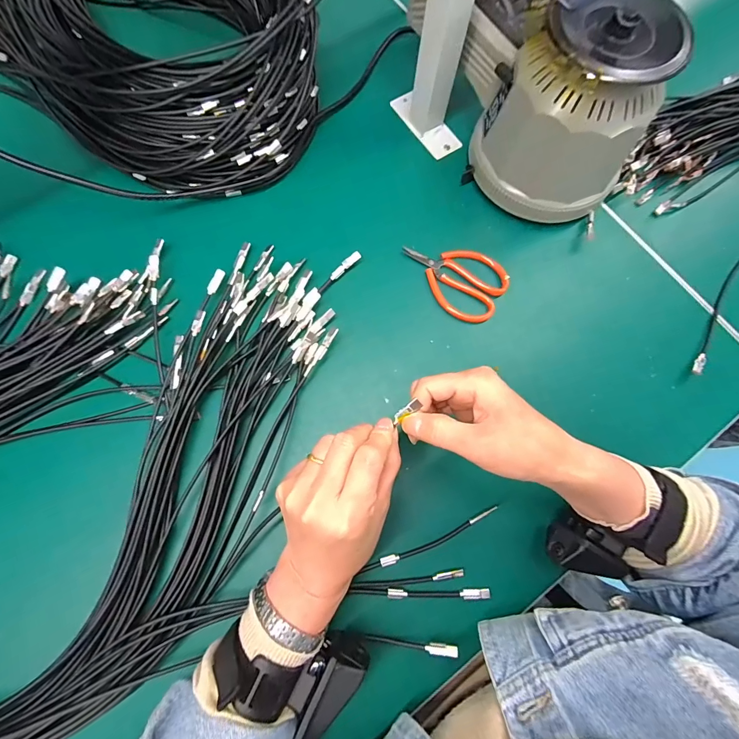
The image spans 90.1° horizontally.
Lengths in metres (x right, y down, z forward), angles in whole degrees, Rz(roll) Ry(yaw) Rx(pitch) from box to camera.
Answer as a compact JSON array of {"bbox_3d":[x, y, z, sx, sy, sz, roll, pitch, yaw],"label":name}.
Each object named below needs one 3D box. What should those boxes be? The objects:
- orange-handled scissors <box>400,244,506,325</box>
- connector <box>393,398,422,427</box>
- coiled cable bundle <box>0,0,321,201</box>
[{"bbox_3d":[0.087,-0.100,0.389,0.113,0.010,0.069,36,77,8],"label":"orange-handled scissors"},{"bbox_3d":[0.025,0.029,0.255,0.020,0.004,0.007,-36,78,6],"label":"connector"},{"bbox_3d":[-0.300,-0.422,0.421,0.542,0.095,0.345,24,76,5],"label":"coiled cable bundle"}]

